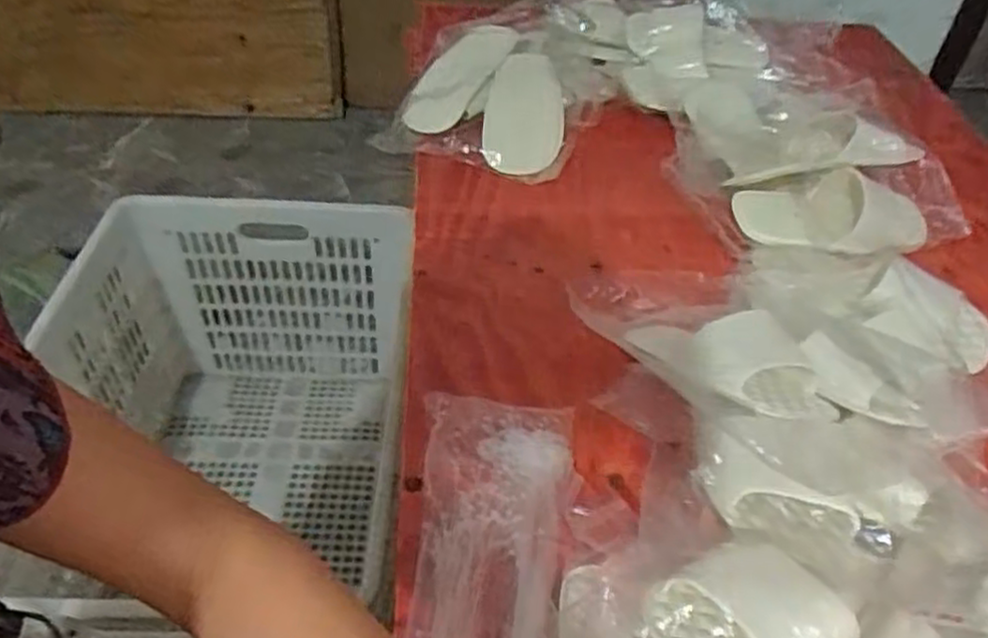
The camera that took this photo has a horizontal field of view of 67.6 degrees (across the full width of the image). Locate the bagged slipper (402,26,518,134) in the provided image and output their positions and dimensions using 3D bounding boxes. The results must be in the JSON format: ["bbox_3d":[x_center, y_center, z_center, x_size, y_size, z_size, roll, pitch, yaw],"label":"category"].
[{"bbox_3d":[-0.049,-0.365,1.094,0.095,0.053,0.234,28,68,21],"label":"bagged slipper"}]

